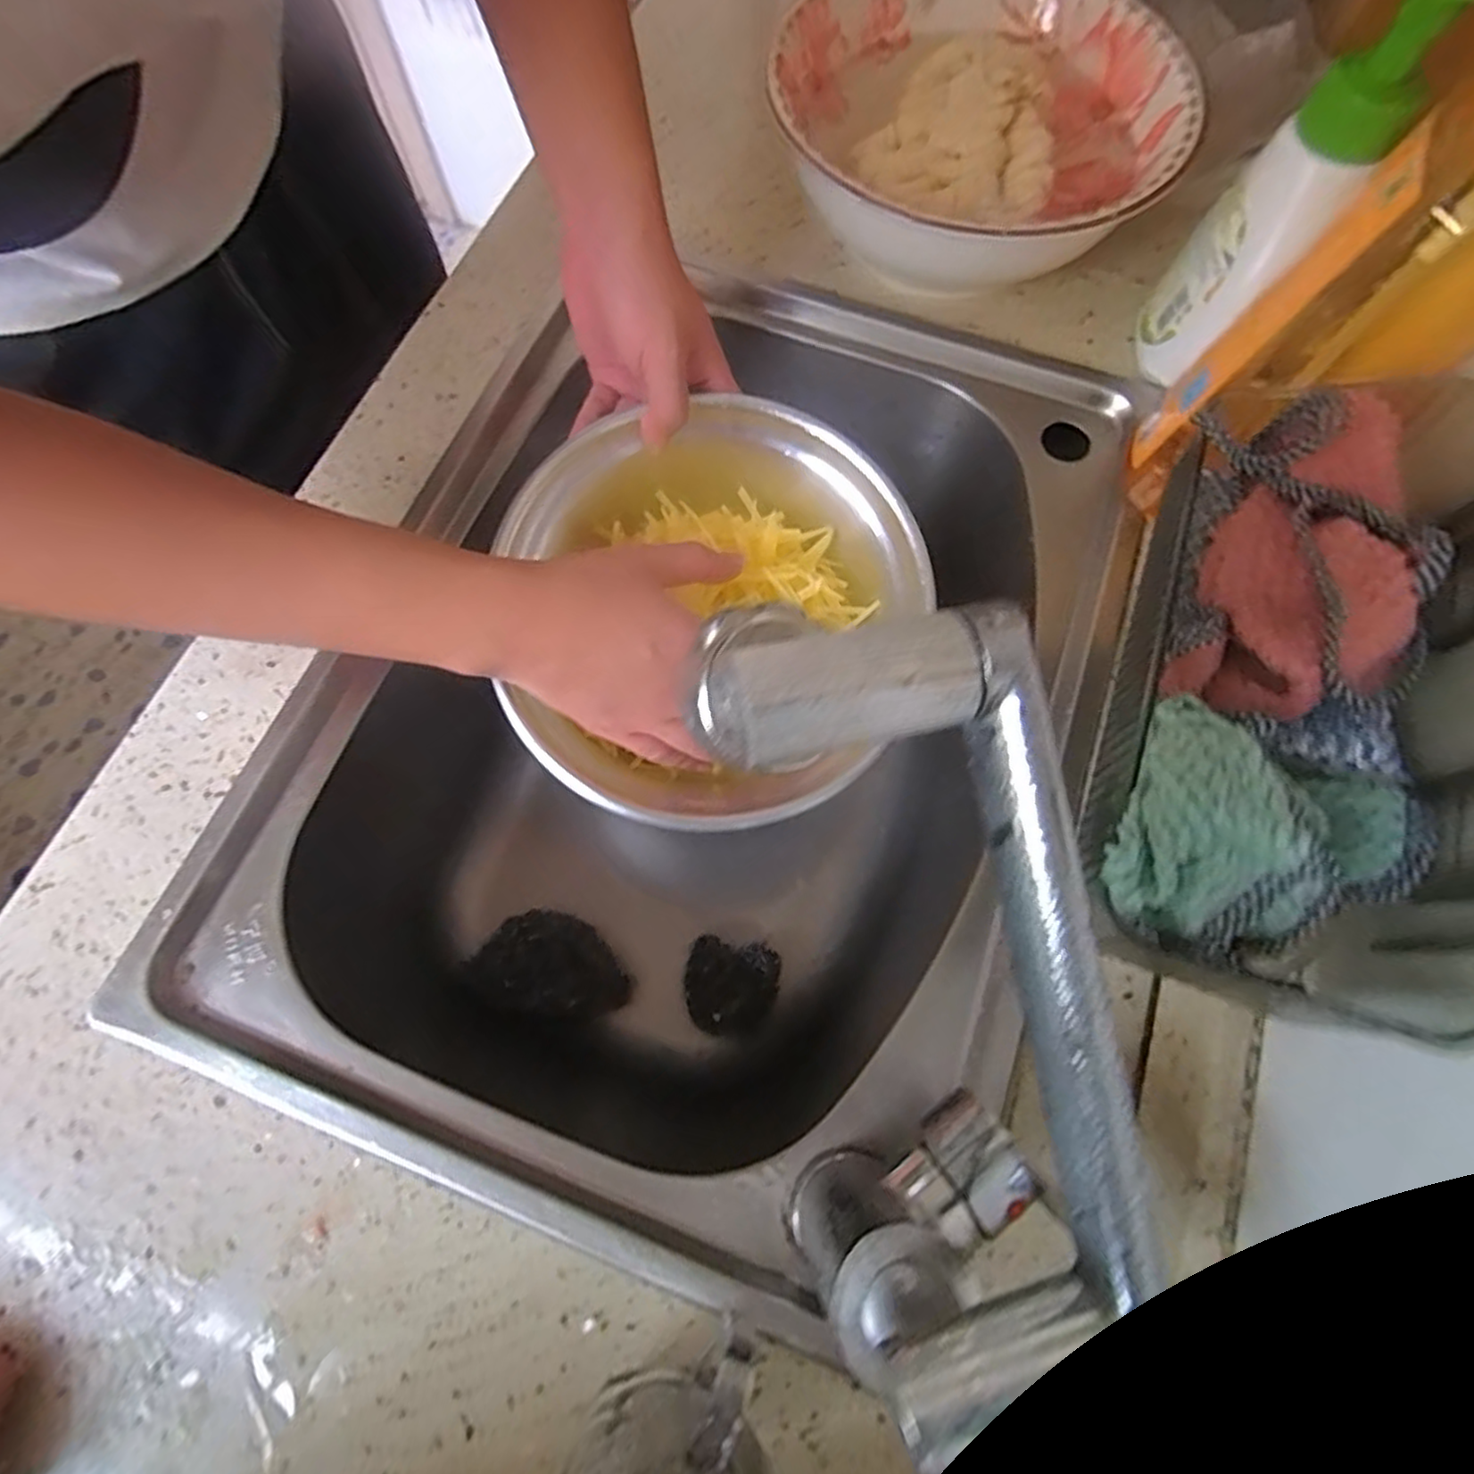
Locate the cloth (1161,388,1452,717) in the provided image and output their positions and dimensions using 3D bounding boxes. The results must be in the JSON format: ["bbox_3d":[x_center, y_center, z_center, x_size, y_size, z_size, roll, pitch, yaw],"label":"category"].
[{"bbox_3d":[0.210,-0.069,0.270,0.069,0.051,0.137,16,72,5],"label":"cloth"}]

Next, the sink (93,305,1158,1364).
[{"bbox_3d":[-0.019,-0.010,0.488,0.406,0.215,0.558,22,72,7],"label":"sink"}]

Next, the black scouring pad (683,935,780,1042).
[{"bbox_3d":[-0.005,0.177,0.489,0.066,0.044,0.066,8,71,2],"label":"black scouring pad"}]

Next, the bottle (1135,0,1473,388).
[{"bbox_3d":[0.283,-0.280,0.371,0.054,0.199,0.064,32,74,10],"label":"bottle"}]

